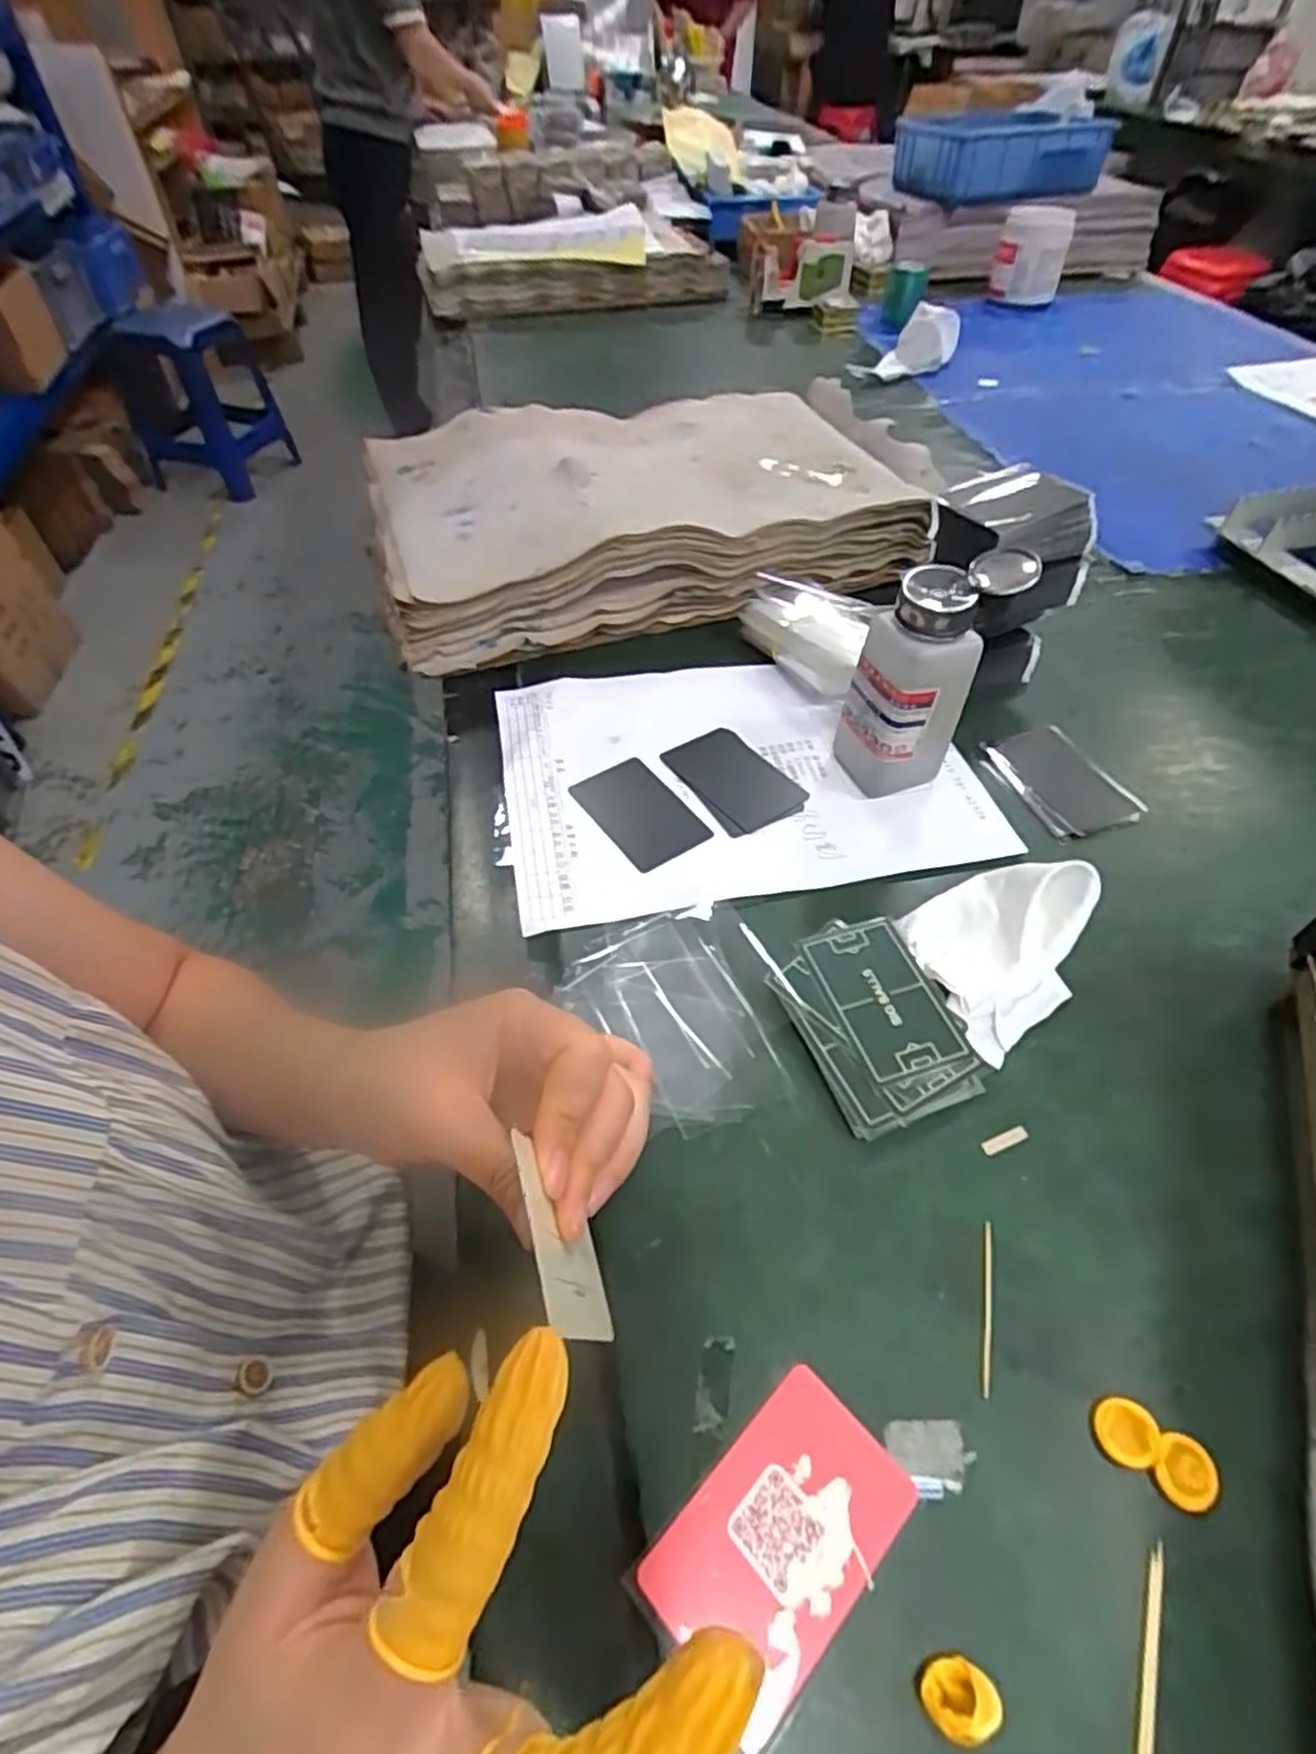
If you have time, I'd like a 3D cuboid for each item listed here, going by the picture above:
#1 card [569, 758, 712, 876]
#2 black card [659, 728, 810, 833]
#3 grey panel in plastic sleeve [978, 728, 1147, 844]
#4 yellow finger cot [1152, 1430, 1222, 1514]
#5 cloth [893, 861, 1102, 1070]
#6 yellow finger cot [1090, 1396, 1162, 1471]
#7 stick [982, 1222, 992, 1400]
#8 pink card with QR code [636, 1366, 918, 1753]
[{"bbox_3d":[-0.012,-0.041,0.470,0.054,0.004,0.087,-28,54,-23],"label":"card"},{"bbox_3d":[0.049,-0.065,0.490,0.055,0.004,0.089,-29,54,-24],"label":"black card"},{"bbox_3d":[0.254,-0.062,0.481,0.063,0.005,0.090,-22,54,-18],"label":"grey panel in plastic sleeve"},{"bbox_3d":[0.183,0.206,0.260,0.020,0.004,0.021,0,50,0],"label":"yellow finger cot"},{"bbox_3d":[0.175,0.030,0.381,0.090,0.046,0.083,-25,54,-20],"label":"cloth"},{"bbox_3d":[0.166,0.196,0.267,0.022,0.004,0.020,0,50,0],"label":"yellow finger cot"},{"bbox_3d":[0.129,0.167,0.295,0.004,0.004,0.061,13,51,10],"label":"stick"},{"bbox_3d":[0.041,0.219,0.251,0.085,0.004,0.056,-37,60,-26],"label":"pink card with QR code"}]

